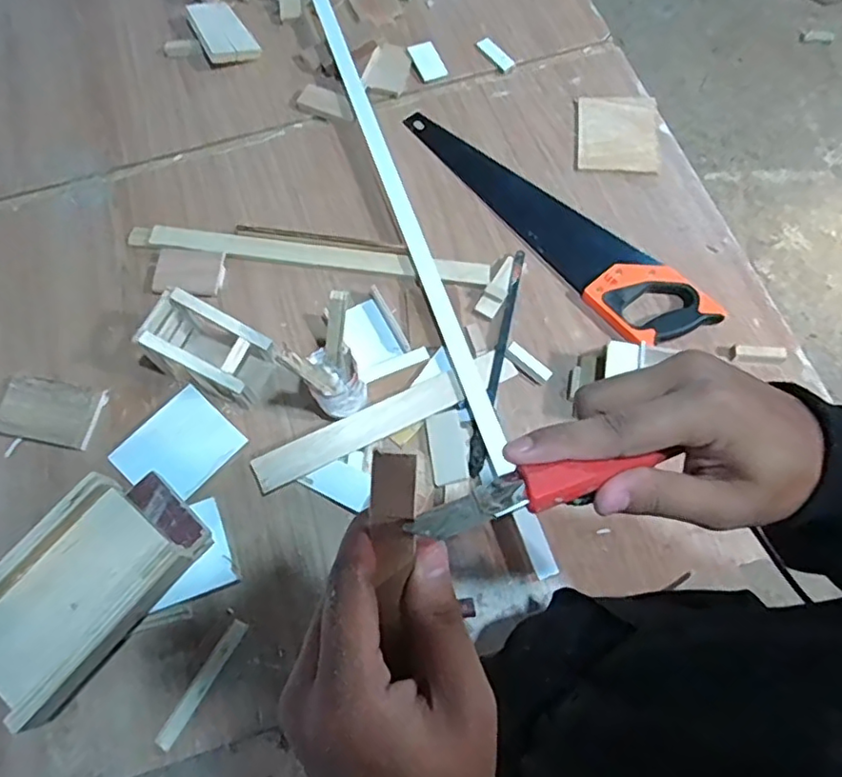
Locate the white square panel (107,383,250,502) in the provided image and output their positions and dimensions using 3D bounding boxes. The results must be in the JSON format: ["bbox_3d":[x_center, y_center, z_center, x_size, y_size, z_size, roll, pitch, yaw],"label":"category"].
[{"bbox_3d":[-0.294,0.072,0.732,0.112,0.009,0.126,41,75,15],"label":"white square panel"}]

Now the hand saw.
[{"bbox_3d":[0.175,-0.246,0.843,0.112,0.031,0.515,-38,73,-12],"label":"hand saw"}]

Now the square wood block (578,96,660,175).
[{"bbox_3d":[0.293,-0.378,0.895,0.115,0.017,0.129,4,69,3],"label":"square wood block"}]

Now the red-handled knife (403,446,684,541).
[{"bbox_3d":[0.049,0.041,0.247,0.116,0.013,0.018,-11,68,-22],"label":"red-handled knife"}]

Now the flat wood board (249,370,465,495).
[{"bbox_3d":[-0.073,0.048,0.727,0.261,0.013,0.041,-26,70,-8],"label":"flat wood board"}]

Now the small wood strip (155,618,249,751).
[{"bbox_3d":[-0.235,0.317,0.652,0.022,0.010,0.138,30,73,12],"label":"small wood strip"}]

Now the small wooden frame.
[{"bbox_3d":[-0.256,-0.048,0.735,0.126,0.110,0.085,21,71,9],"label":"small wooden frame"}]

